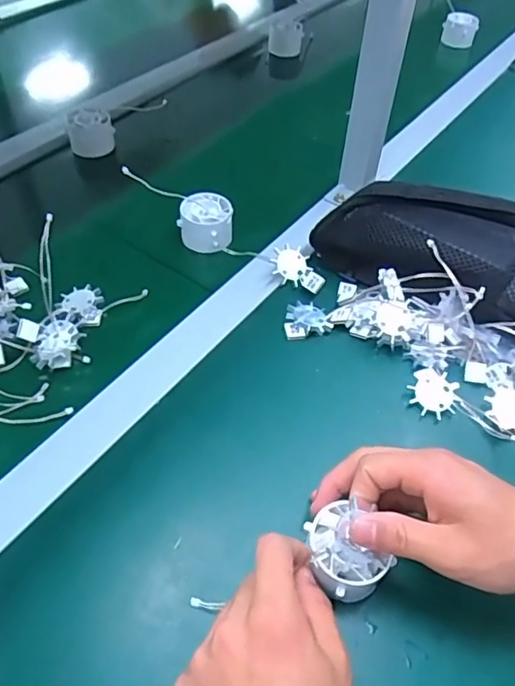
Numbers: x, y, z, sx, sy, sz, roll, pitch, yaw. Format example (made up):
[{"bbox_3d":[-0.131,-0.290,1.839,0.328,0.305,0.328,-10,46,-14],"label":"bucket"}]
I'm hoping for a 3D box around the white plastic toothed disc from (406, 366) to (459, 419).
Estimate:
[{"bbox_3d":[0.139,0.038,0.431,0.034,0.009,0.040,17,51,10],"label":"white plastic toothed disc"}]

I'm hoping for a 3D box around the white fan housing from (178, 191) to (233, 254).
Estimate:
[{"bbox_3d":[-0.050,-0.120,0.535,0.050,0.035,0.045,3,50,-2],"label":"white fan housing"}]

